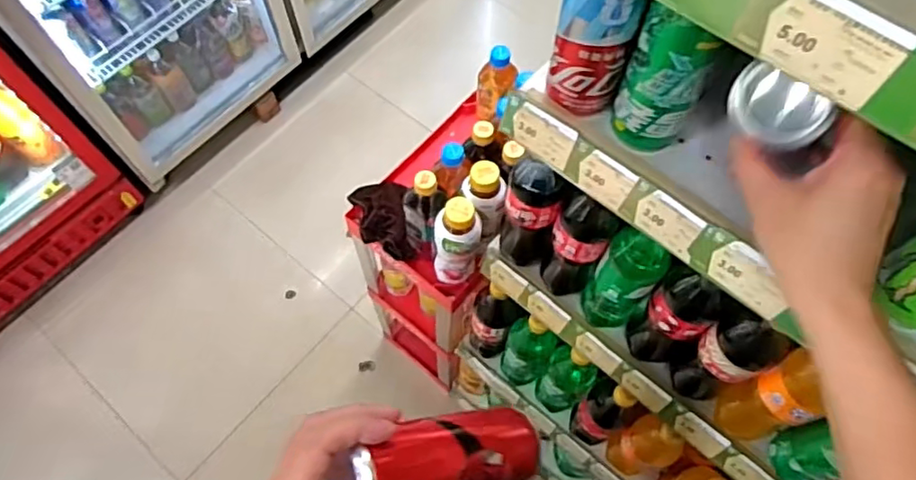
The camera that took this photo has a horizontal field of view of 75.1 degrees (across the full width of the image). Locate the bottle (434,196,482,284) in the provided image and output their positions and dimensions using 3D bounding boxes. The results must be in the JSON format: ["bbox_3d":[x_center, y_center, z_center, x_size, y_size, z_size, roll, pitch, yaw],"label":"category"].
[{"bbox_3d":[-0.002,0.007,0.864,0.067,0.196,0.058,-5,64,-3],"label":"bottle"}]

